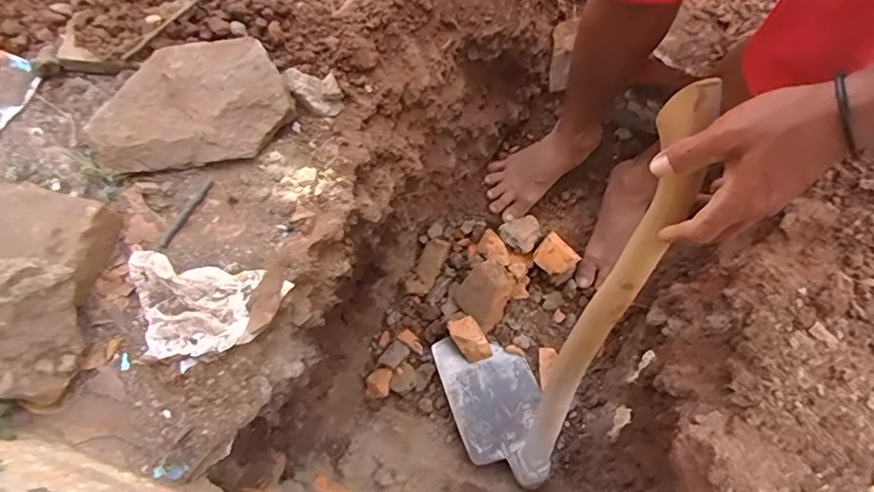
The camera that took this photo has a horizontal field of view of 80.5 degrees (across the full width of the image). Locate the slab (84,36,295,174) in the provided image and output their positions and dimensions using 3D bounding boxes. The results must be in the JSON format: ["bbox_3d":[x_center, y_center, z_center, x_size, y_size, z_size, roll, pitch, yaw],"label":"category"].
[{"bbox_3d":[-0.290,-0.172,0.603,0.210,0.026,0.145,-17,74,-6],"label":"slab"}]

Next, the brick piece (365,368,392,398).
[{"bbox_3d":[-0.105,0.243,0.919,0.043,0.021,0.050,5,73,1],"label":"brick piece"}]

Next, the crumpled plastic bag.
[{"bbox_3d":[-0.265,0.065,0.546,0.134,0.025,0.103,9,73,2],"label":"crumpled plastic bag"}]

